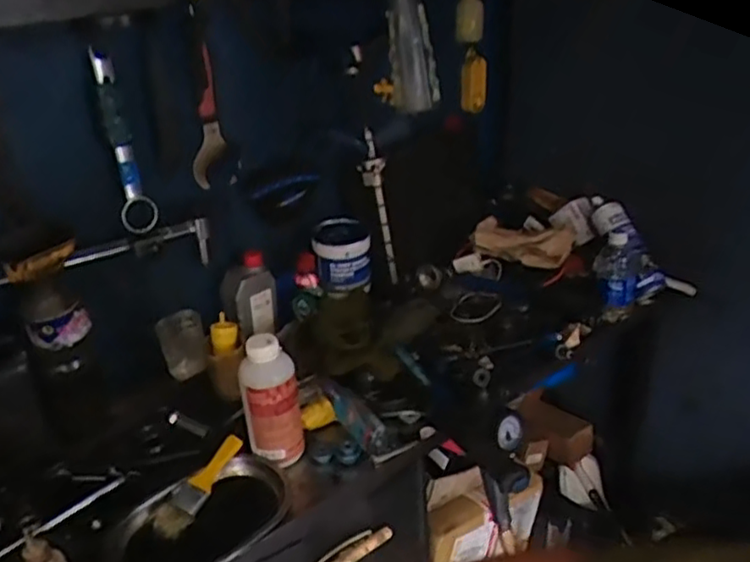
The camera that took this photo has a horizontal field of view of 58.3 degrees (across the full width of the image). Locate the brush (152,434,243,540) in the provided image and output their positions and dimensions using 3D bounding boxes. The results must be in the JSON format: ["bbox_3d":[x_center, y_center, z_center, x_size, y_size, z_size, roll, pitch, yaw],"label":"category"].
[{"bbox_3d":[-0.223,0.259,0.860,0.048,0.019,0.149,14,48,30],"label":"brush"}]

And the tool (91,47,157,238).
[{"bbox_3d":[-0.347,-0.186,0.930,0.045,0.248,0.019,-10,28,-12],"label":"tool"}]

